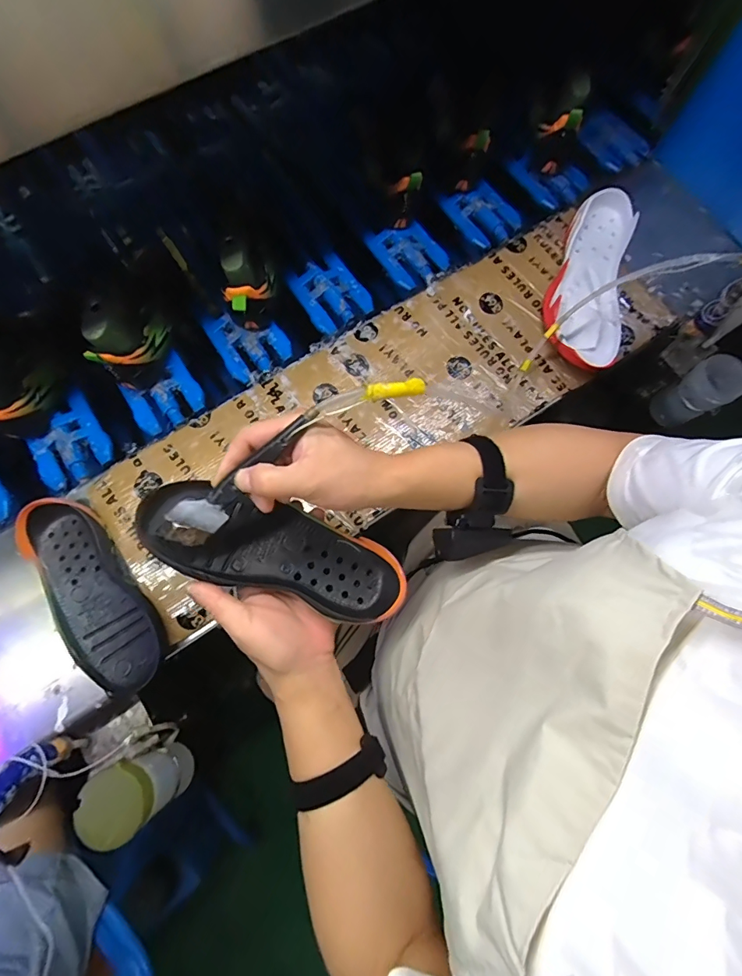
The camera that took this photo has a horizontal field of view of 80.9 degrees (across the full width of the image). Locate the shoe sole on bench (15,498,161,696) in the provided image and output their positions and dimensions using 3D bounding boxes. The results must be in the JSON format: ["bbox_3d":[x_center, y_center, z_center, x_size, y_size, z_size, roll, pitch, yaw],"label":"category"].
[{"bbox_3d":[-0.308,0.120,0.475,0.091,0.043,0.229,-35,83,-8],"label":"shoe sole on bench"}]

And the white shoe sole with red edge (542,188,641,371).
[{"bbox_3d":[0.297,-0.267,0.575,0.109,0.073,0.241,16,79,0],"label":"white shoe sole with red edge"}]

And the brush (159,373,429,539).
[{"bbox_3d":[-0.059,-0.029,0.333,0.217,0.037,0.011,-33,42,5],"label":"brush"}]

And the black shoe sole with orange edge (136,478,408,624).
[{"bbox_3d":[-0.079,0.055,0.378,0.223,0.059,0.078,20,75,-14],"label":"black shoe sole with orange edge"}]

